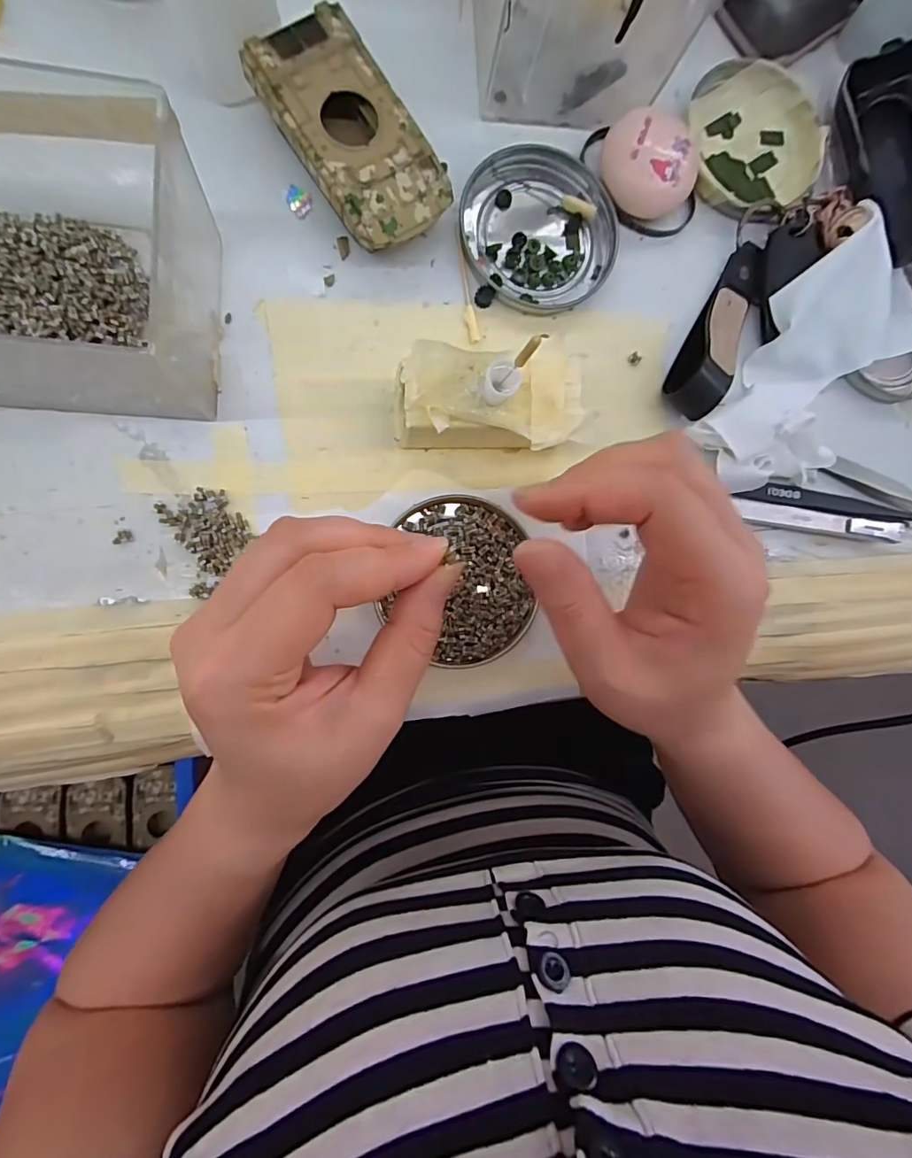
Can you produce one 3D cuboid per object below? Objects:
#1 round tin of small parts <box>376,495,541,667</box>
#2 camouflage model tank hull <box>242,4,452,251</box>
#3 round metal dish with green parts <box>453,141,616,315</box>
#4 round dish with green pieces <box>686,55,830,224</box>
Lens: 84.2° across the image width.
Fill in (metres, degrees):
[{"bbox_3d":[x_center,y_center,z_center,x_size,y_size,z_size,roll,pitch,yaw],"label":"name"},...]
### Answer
[{"bbox_3d":[0.004,0.001,0.241,0.070,0.009,0.079,13,87,-8],"label":"round tin of small parts"},{"bbox_3d":[-0.047,-0.196,0.230,0.052,0.025,0.095,-35,94,-8],"label":"camouflage model tank hull"},{"bbox_3d":[0.041,-0.174,0.252,0.076,0.009,0.075,0,88,-9],"label":"round metal dish with green parts"},{"bbox_3d":[0.160,-0.238,0.272,0.078,0.013,0.075,0,89,-9],"label":"round dish with green pieces"}]

